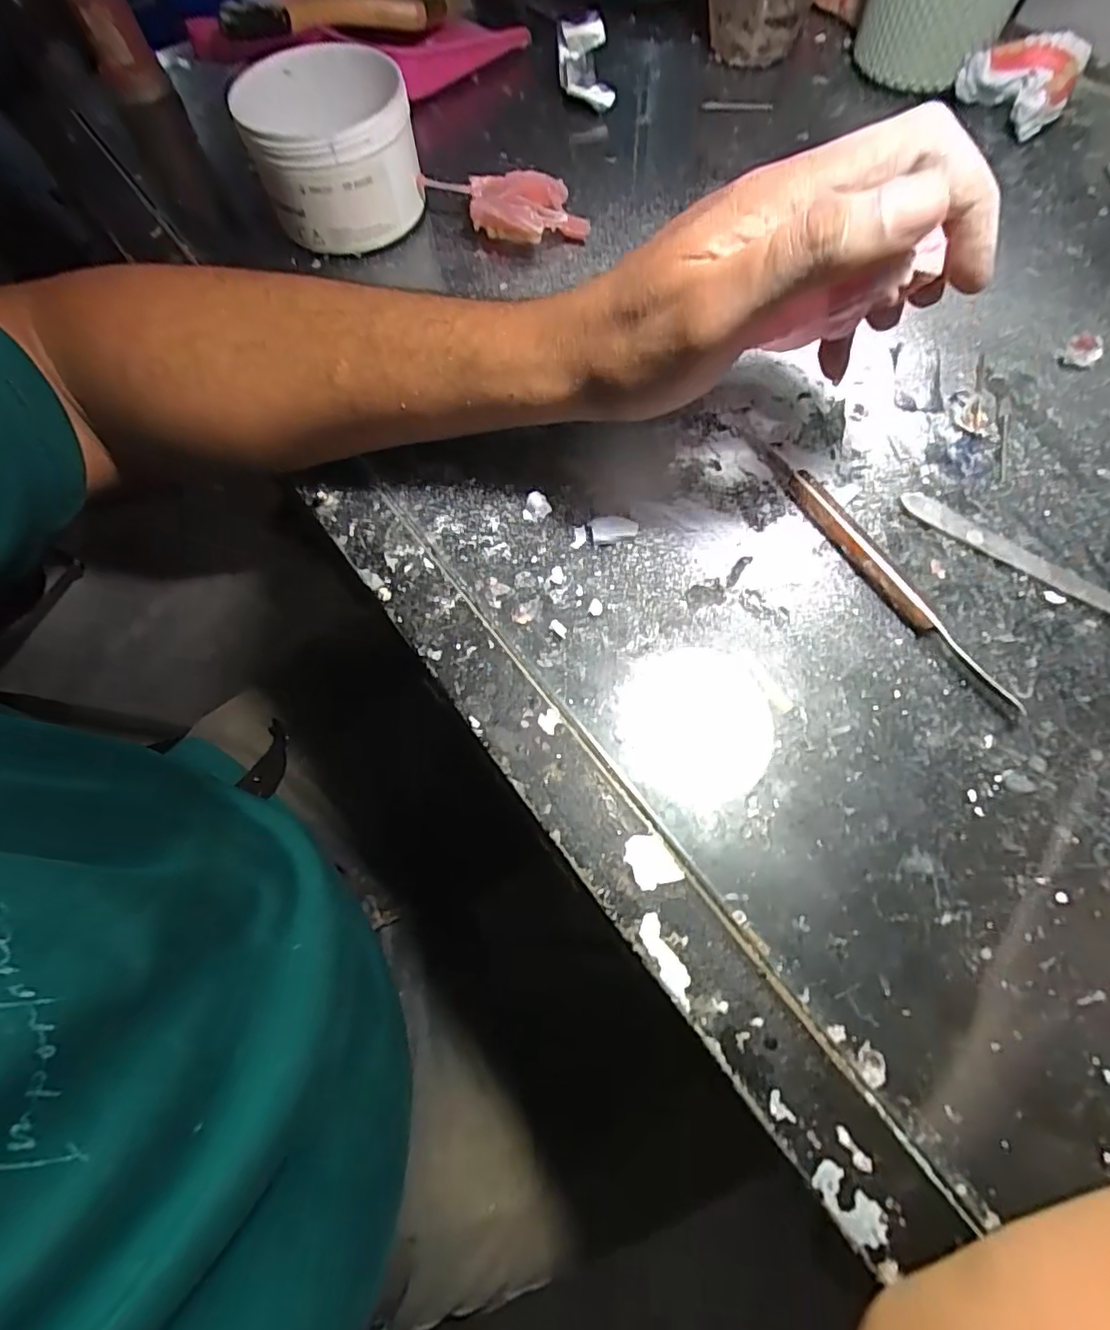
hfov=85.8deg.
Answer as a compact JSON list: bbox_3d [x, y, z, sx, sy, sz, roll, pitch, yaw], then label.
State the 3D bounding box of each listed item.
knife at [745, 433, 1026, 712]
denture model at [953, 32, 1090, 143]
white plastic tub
[{"bbox_3d":[0.133,-0.046,0.256,0.009,0.013,0.158,-27,69,-9],"label":"knife"},{"bbox_3d":[0.299,-0.375,0.386,0.056,0.034,0.066,-39,71,-14],"label":"denture model"},{"bbox_3d":[-0.127,-0.297,0.348,0.088,0.067,0.097,-16,67,-5],"label":"white plastic tub"}]

